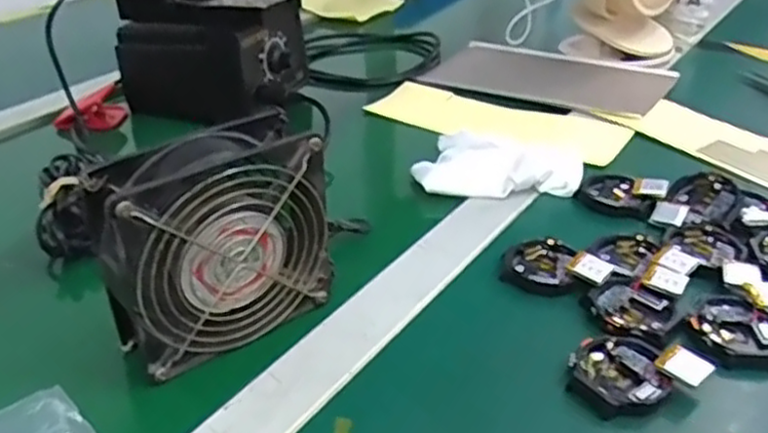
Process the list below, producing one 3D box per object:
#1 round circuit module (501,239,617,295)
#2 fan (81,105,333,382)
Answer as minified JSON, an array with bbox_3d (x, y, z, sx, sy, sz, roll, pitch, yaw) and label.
[{"bbox_3d":[0.107,0.031,0.449,0.064,0.019,0.043,7,33,10],"label":"round circuit module"},{"bbox_3d":[-0.091,0.012,0.393,0.133,0.107,0.048,-23,39,-32],"label":"fan"}]

